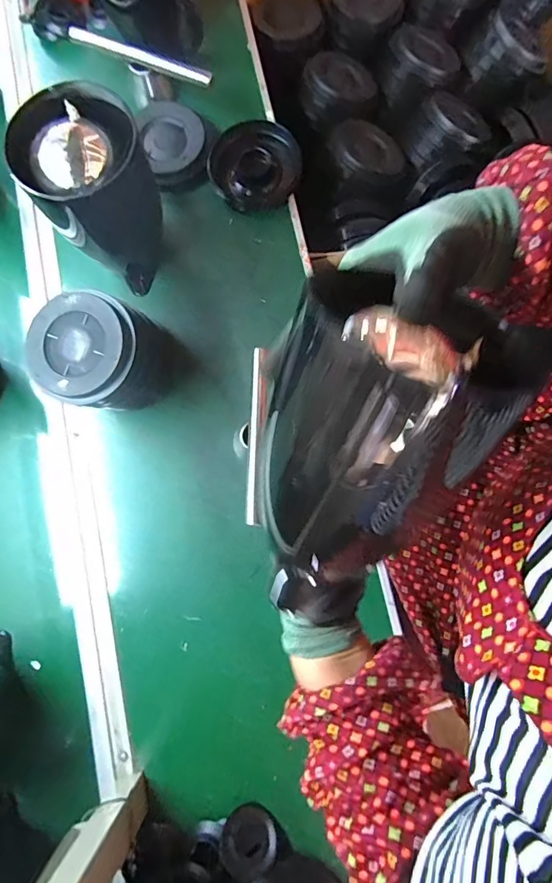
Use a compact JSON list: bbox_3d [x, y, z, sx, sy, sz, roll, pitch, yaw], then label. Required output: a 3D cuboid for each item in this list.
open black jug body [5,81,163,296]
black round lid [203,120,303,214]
[{"bbox_3d":[-0.200,-0.276,0.526,0.118,0.181,0.125,10,82,4],"label":"open black jug body"},{"bbox_3d":[-0.030,-0.367,0.616,0.123,0.029,0.115,0,81,3],"label":"black round lid"}]

